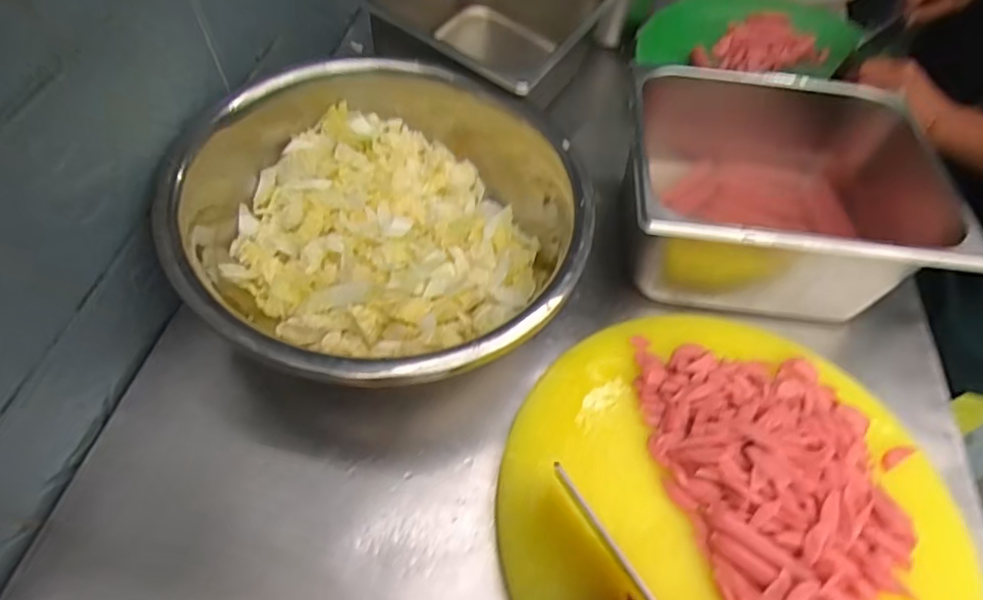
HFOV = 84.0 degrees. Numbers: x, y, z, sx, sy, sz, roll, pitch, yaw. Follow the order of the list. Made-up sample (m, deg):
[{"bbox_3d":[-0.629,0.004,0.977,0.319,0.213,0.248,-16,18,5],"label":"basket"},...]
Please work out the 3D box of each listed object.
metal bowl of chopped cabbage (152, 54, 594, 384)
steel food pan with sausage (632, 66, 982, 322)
[{"bbox_3d":[-0.094,-0.104,0.549,0.368,0.133,0.427,3,58,-2],"label":"metal bowl of chopped cabbage"},{"bbox_3d":[0.302,-0.117,0.611,0.332,0.135,0.254,8,58,1],"label":"steel food pan with sausage"}]

